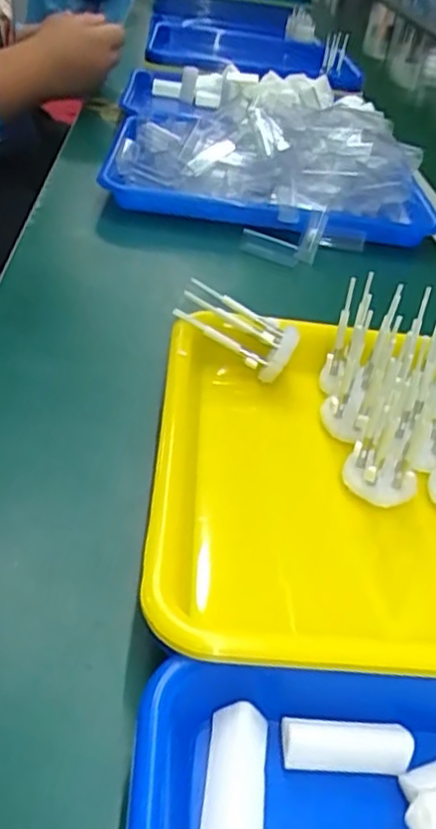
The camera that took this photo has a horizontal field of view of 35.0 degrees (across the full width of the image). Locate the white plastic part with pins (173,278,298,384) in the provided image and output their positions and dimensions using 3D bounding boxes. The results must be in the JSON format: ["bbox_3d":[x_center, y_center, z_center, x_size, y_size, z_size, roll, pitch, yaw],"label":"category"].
[{"bbox_3d":[0.012,-0.052,0.424,0.074,0.029,0.030,33,45,8],"label":"white plastic part with pins"}]

